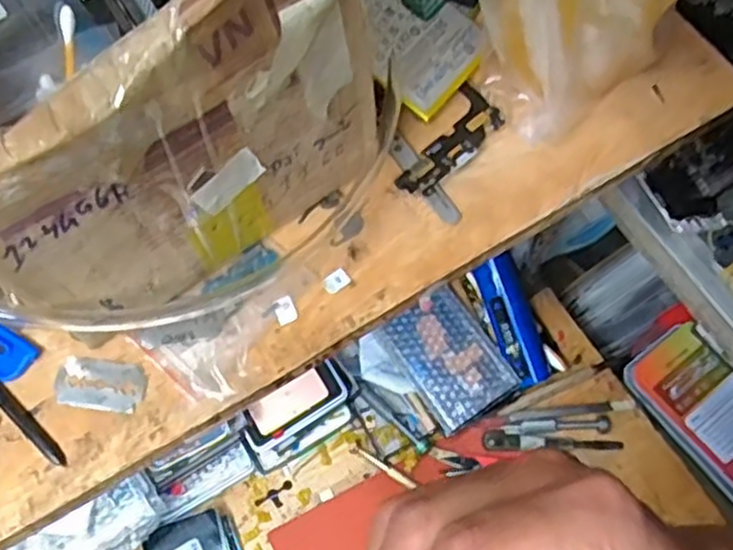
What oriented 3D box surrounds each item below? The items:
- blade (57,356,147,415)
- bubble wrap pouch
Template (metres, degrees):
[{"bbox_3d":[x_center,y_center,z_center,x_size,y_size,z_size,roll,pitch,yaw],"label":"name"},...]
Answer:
[{"bbox_3d":[-0.123,0.050,0.344,0.040,0.004,0.023,7,69,5],"label":"blade"},{"bbox_3d":[0.079,0.078,0.718,0.089,0.017,0.120,-33,71,-10],"label":"bubble wrap pouch"}]

